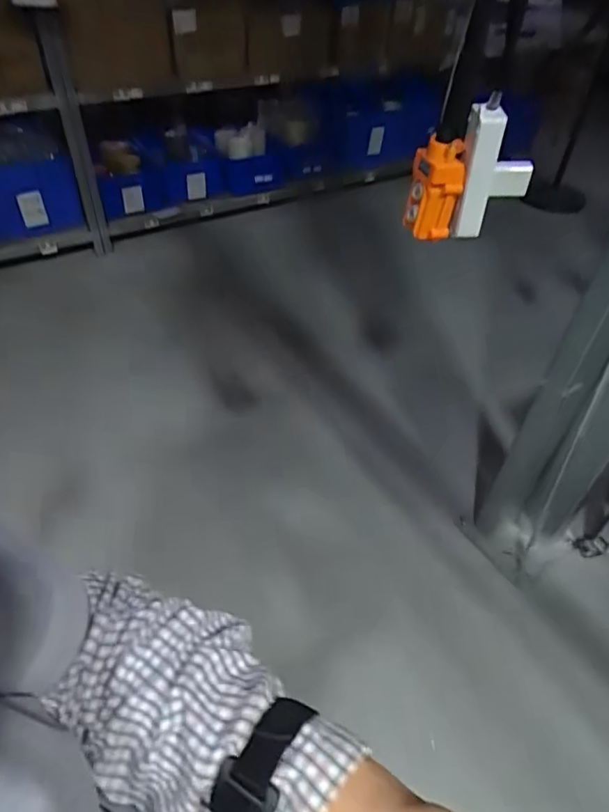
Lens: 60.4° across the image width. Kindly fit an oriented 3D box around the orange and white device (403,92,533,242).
[{"bbox_3d":[0.211,-0.293,0.665,0.135,0.153,0.065,-4,44,-8],"label":"orange and white device"}]

